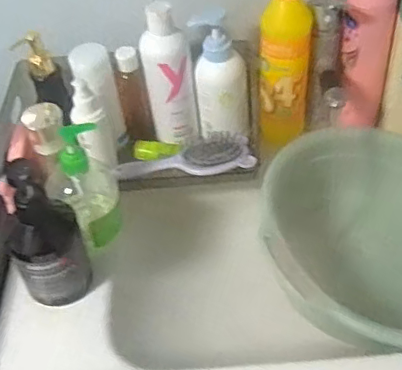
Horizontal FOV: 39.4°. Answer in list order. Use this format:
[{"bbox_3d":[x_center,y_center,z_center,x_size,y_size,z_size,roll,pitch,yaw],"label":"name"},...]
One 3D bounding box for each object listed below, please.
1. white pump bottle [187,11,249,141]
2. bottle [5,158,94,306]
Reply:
[{"bbox_3d":[0.024,-0.135,0.712,0.068,0.160,0.048,-2,47,5],"label":"white pump bottle"},{"bbox_3d":[-0.168,0.049,0.591,0.078,0.172,0.071,-24,49,-16],"label":"bottle"}]

